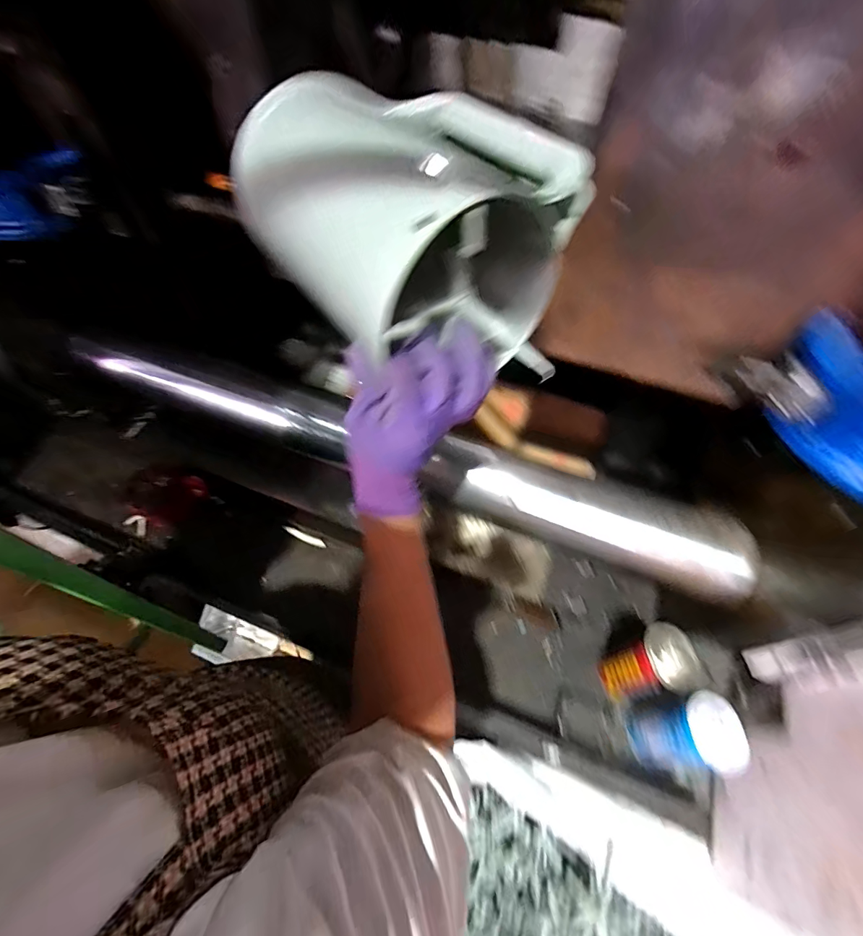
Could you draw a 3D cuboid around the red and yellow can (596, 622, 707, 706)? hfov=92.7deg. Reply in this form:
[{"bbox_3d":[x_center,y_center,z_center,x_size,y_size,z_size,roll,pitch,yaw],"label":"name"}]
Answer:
[{"bbox_3d":[0.304,0.284,0.591,0.068,0.188,0.080,-12,59,-7],"label":"red and yellow can"}]

